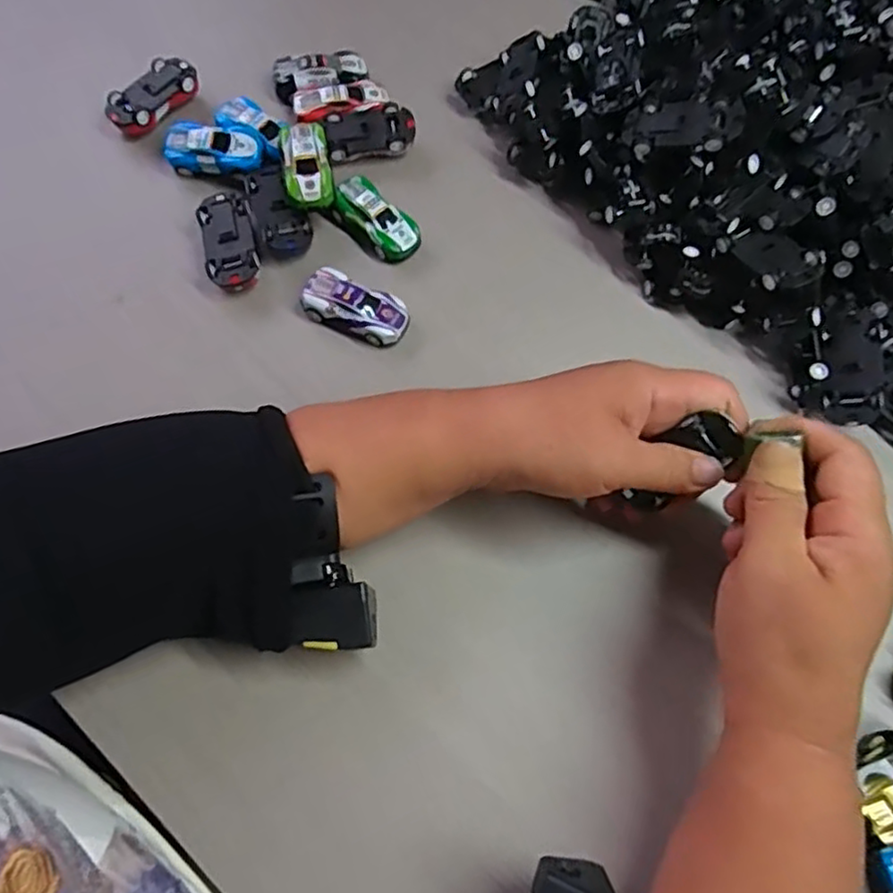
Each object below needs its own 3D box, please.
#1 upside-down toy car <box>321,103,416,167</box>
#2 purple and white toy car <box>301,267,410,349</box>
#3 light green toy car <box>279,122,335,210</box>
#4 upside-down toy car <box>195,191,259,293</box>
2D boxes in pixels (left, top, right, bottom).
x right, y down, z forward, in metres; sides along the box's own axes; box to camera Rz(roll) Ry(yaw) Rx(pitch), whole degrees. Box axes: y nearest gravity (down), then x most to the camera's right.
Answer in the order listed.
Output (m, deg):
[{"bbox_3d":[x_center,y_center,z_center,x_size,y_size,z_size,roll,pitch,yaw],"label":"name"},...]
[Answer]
[{"bbox_3d":[-0.051,-0.205,0.443,0.058,0.025,0.032,-10,70,-6],"label":"upside-down toy car"},{"bbox_3d":[-0.053,-0.081,0.397,0.061,0.022,0.028,24,70,6],"label":"purple and white toy car"},{"bbox_3d":[-0.086,-0.174,0.414,0.028,0.018,0.061,-9,70,-6],"label":"light green toy car"},{"bbox_3d":[-0.133,-0.124,0.411,0.030,0.019,0.063,-15,71,-8],"label":"upside-down toy car"}]

